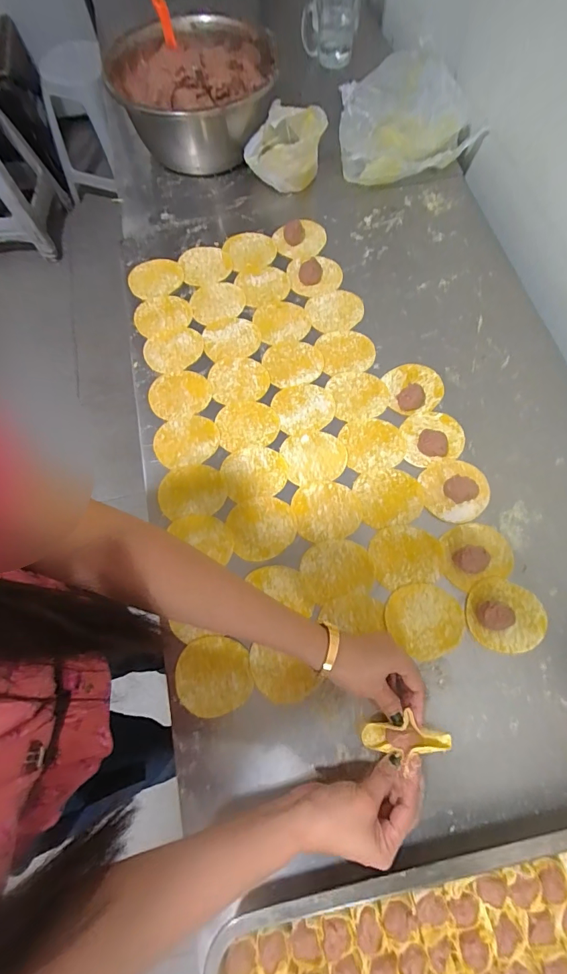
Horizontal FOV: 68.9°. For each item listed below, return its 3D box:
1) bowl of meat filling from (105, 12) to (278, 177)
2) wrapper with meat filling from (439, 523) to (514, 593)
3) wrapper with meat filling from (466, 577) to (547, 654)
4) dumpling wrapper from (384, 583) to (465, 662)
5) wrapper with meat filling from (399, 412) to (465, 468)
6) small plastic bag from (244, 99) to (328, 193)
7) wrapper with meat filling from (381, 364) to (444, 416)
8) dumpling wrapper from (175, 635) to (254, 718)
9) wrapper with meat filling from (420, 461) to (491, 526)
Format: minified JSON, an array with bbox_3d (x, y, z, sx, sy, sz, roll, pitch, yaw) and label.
[{"bbox_3d":[-0.163,-0.681,0.735,0.284,0.155,0.279,-4,70,1],"label":"bowl of meat filling"},{"bbox_3d":[0.229,0.077,0.489,0.083,0.014,0.070,-19,71,-5],"label":"wrapper with meat filling"},{"bbox_3d":[0.253,0.143,0.459,0.083,0.026,0.077,15,71,7],"label":"wrapper with meat filling"},{"bbox_3d":[0.160,0.148,0.466,0.081,0.006,0.078,0,71,0],"label":"dumpling wrapper"},{"bbox_3d":[0.199,-0.068,0.550,0.081,0.013,0.077,-1,70,2],"label":"wrapper with meat filling"},{"bbox_3d":[0.007,-0.576,0.702,0.129,0.092,0.080,23,73,10],"label":"small plastic bag"},{"bbox_3d":[0.185,-0.141,0.570,0.083,0.021,0.076,-9,70,-1],"label":"wrapper with meat filling"},{"bbox_3d":[-0.077,0.213,0.459,0.082,0.004,0.076,0,72,-1],"label":"dumpling wrapper"},{"bbox_3d":[0.217,0.003,0.517,0.079,0.012,0.079,-8,70,-1],"label":"wrapper with meat filling"}]

